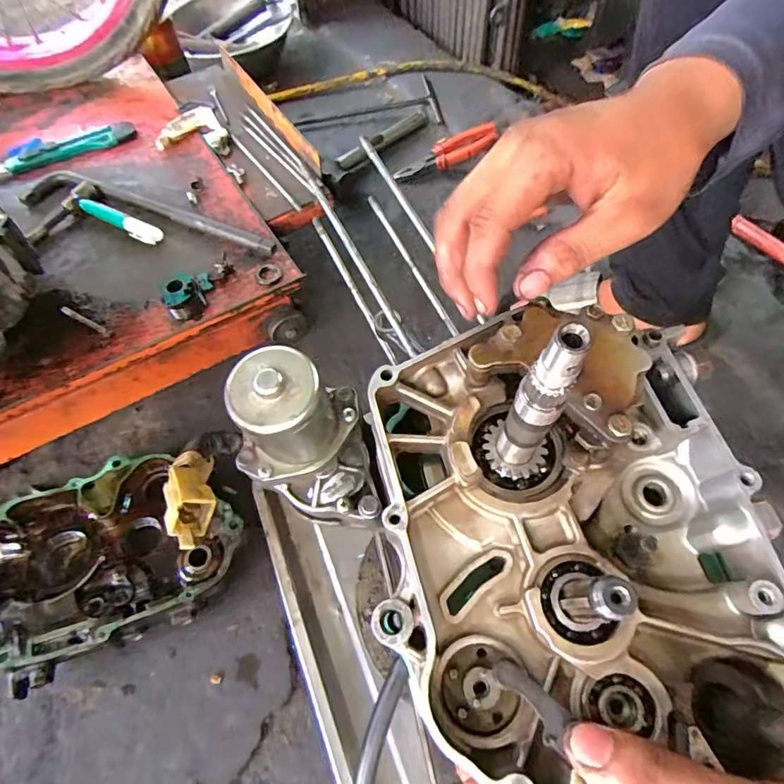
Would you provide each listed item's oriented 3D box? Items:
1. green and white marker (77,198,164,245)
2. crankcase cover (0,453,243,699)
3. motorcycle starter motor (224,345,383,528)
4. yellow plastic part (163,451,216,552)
[{"bbox_3d":[-0.299,-0.188,0.535,0.109,0.017,0.022,25,63,14],"label":"green and white marker"},{"bbox_3d":[-0.279,0.159,0.498,0.240,0.062,0.185,-23,62,-12],"label":"crankcase cover"},{"bbox_3d":[-0.052,0.030,0.280,0.075,0.094,0.087,-9,59,-4],"label":"motorcycle starter motor"},{"bbox_3d":[-0.098,0.048,0.244,0.022,0.020,0.057,-14,36,-7],"label":"yellow plastic part"}]

